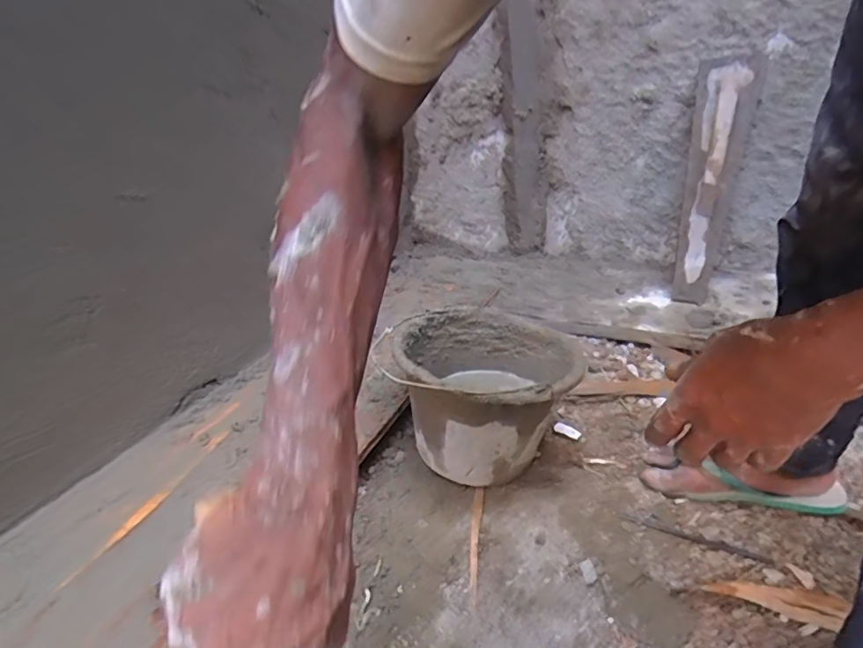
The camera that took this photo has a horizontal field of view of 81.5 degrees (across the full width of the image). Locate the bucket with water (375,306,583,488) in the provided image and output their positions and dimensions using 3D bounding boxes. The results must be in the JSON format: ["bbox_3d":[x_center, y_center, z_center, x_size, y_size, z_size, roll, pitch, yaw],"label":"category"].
[{"bbox_3d":[0.098,0.107,0.812,0.248,0.202,0.278,2,27,15],"label":"bucket with water"}]

